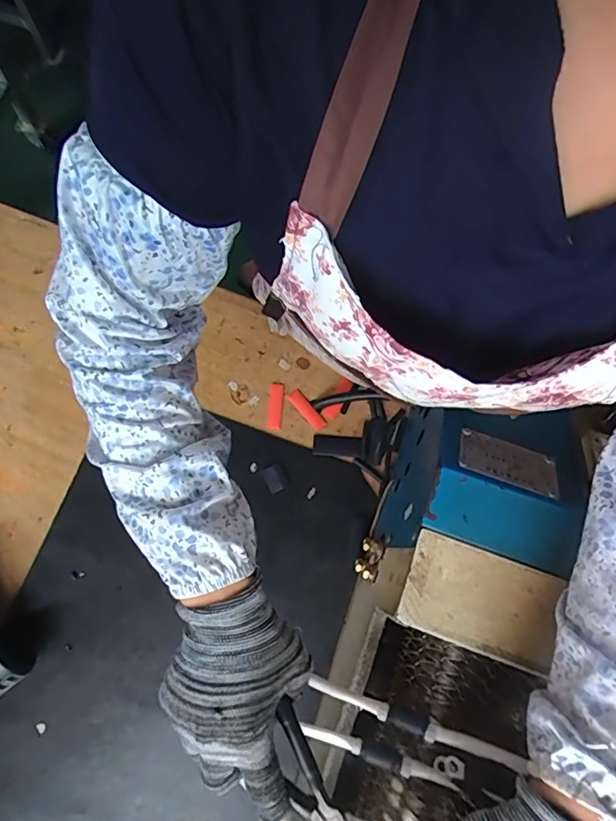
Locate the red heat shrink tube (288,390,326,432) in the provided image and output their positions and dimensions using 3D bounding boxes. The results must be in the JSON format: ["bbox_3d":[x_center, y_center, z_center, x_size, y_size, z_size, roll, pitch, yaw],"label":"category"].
[{"bbox_3d":[-0.001,-0.001,0.647,0.019,0.004,0.062,-40,80,-11],"label":"red heat shrink tube"}]

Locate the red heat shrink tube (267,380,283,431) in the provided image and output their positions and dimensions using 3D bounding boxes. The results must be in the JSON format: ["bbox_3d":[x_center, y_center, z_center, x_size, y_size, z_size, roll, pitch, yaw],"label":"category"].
[{"bbox_3d":[-0.042,-0.007,0.645,0.017,0.004,0.063,4,75,-1],"label":"red heat shrink tube"}]

